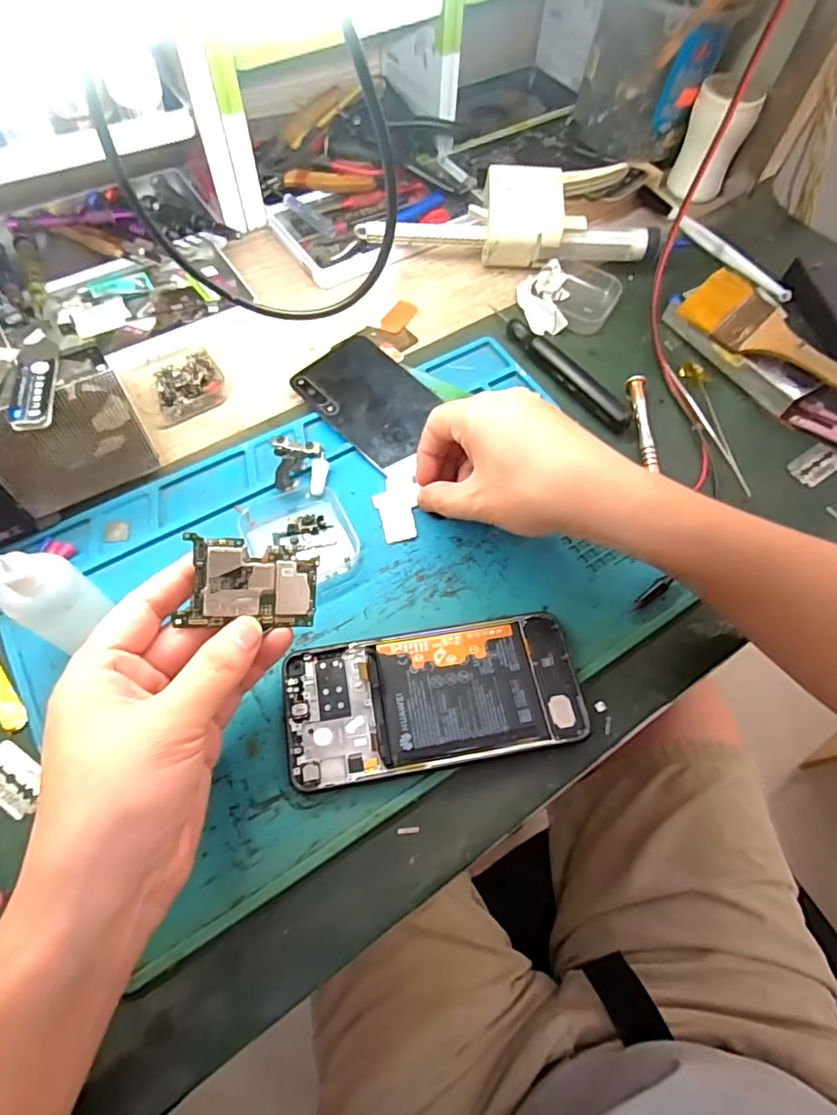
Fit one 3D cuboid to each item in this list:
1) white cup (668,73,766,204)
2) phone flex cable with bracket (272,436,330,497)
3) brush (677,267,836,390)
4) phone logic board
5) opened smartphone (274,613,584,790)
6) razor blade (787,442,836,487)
[{"bbox_3d":[0.259,-0.366,0.503,0.052,0.080,0.043,24,64,9],"label":"white cup"},{"bbox_3d":[-0.078,-0.063,0.374,0.035,0.006,0.050,-8,64,-7],"label":"phone flex cable with bracket"},{"bbox_3d":[0.266,-0.149,0.407,0.062,0.011,0.162,-36,71,-16],"label":"brush"},{"bbox_3d":[-0.078,0.013,0.265,0.060,0.004,0.039,6,89,-24],"label":"phone logic board"},{"bbox_3d":[0.008,0.075,0.307,0.156,0.011,0.073,-7,64,-7],"label":"opened smartphone"},{"bbox_3d":[0.282,-0.066,0.400,0.041,0.004,0.023,-32,64,-14],"label":"razor blade"}]

